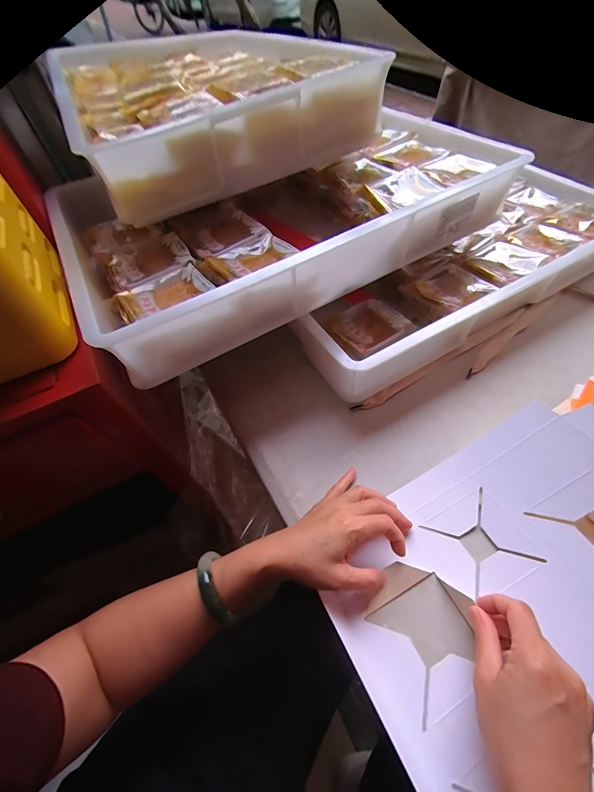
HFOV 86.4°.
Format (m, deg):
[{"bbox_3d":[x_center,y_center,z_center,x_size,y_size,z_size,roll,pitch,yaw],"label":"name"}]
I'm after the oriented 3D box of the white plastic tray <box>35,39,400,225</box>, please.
[{"bbox_3d":[-0.161,-0.485,0.521,0.395,0.111,0.529,-27,58,-14],"label":"white plastic tray"}]

